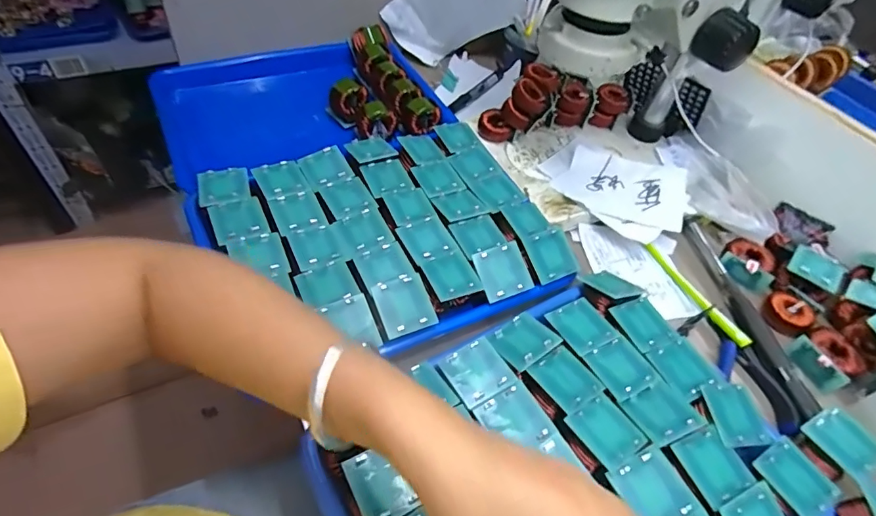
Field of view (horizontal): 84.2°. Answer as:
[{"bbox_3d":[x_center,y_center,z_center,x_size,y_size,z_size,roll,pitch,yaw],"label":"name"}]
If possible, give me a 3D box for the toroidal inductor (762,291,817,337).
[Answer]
[{"bbox_3d":[0.352,0.056,0.487,0.040,0.020,0.044,-19,55,-22],"label":"toroidal inductor"}]

